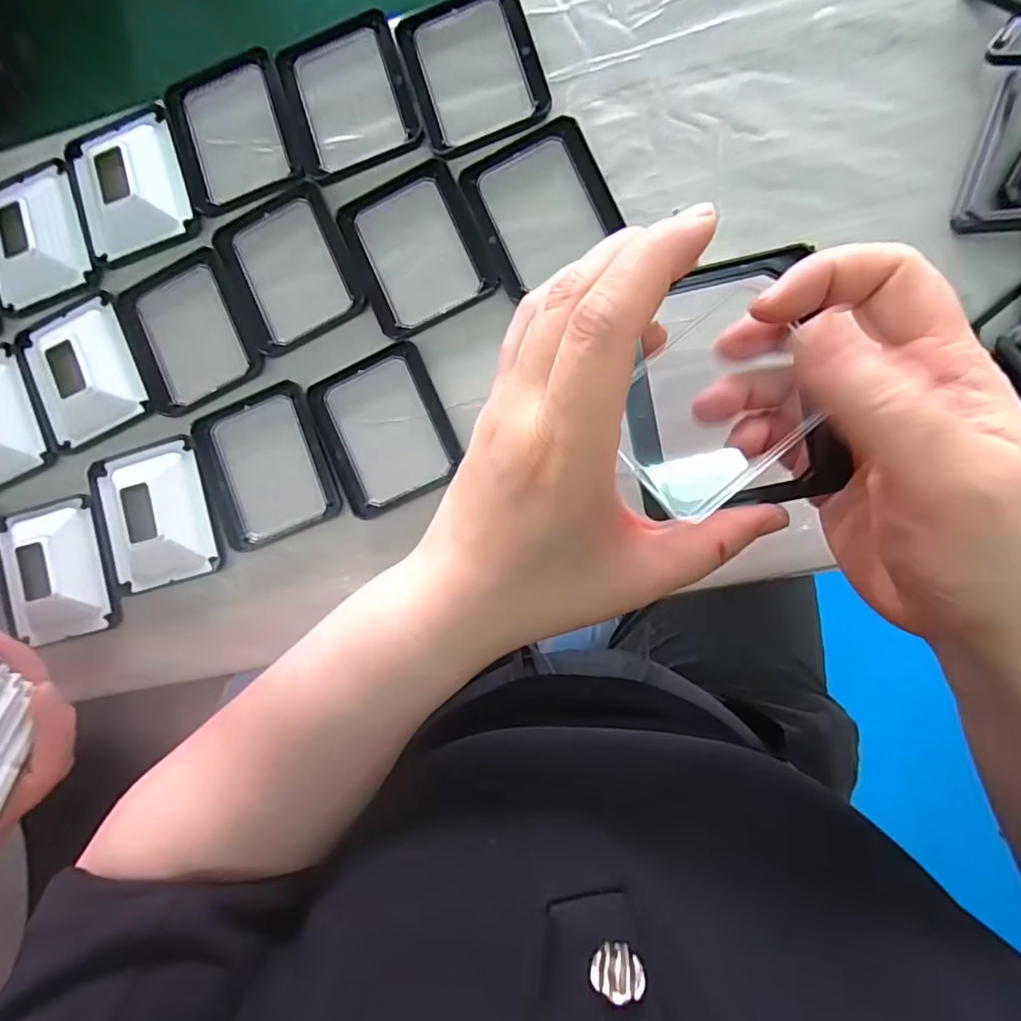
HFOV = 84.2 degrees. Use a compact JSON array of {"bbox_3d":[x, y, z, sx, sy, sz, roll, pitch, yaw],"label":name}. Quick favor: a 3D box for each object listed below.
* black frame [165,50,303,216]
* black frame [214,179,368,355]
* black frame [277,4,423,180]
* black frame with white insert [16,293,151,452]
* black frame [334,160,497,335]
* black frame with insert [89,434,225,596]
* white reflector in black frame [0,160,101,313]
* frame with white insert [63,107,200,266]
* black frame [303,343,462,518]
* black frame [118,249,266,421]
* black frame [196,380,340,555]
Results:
[{"bbox_3d":[-0.160,-0.217,0.324,0.069,0.004,0.085,-19,85,7],"label":"black frame"},{"bbox_3d":[-0.126,-0.137,0.319,0.068,0.004,0.085,-23,84,6],"label":"black frame"},{"bbox_3d":[-0.092,-0.231,0.313,0.071,0.007,0.083,-18,85,7],"label":"black frame"},{"bbox_3d":[-0.254,-0.082,0.331,0.069,0.014,0.081,-22,84,6],"label":"black frame with white insert"},{"bbox_3d":[-0.052,-0.143,0.306,0.068,0.004,0.083,-25,84,6],"label":"black frame"},{"bbox_3d":[-0.203,0.002,0.317,0.067,0.013,0.080,-14,85,7],"label":"black frame with insert"},{"bbox_3d":[-0.292,-0.167,0.337,0.070,0.013,0.087,-19,85,7],"label":"white reflector in black frame"},{"bbox_3d":[-0.224,-0.192,0.327,0.068,0.014,0.088,-20,85,7],"label":"frame with white insert"},{"bbox_3d":[-0.068,-0.043,0.307,0.069,0.007,0.080,-24,84,6],"label":"black frame"},{"bbox_3d":[-0.186,-0.103,0.327,0.071,0.005,0.083,-25,84,6],"label":"black frame"},{"bbox_3d":[-0.136,-0.024,0.316,0.071,0.005,0.082,-21,84,6],"label":"black frame"}]

